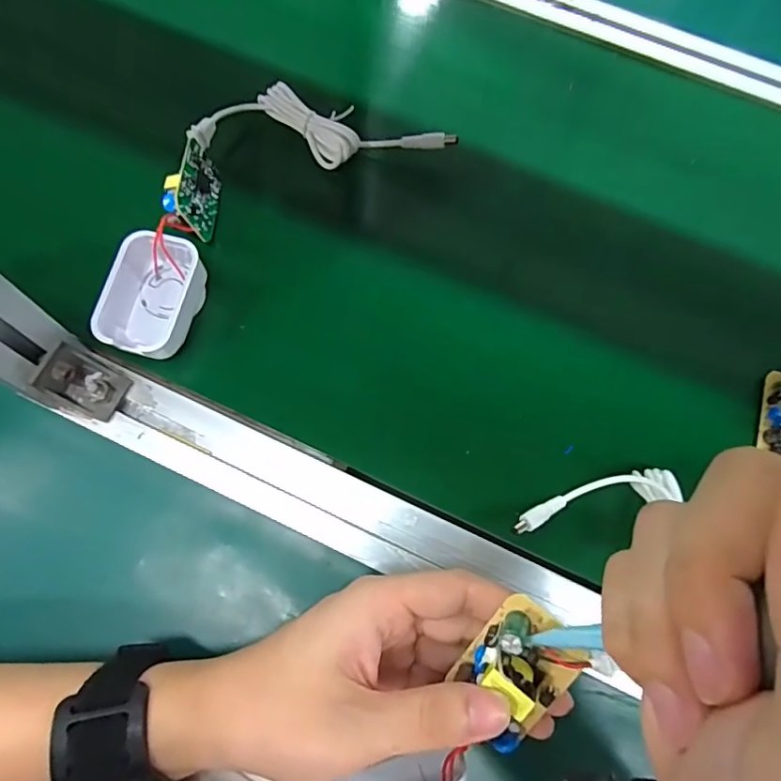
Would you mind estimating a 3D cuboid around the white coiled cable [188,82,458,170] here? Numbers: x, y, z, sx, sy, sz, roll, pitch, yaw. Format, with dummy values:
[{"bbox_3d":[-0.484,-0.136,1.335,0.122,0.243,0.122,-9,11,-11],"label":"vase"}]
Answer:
[{"bbox_3d":[-0.045,-0.185,0.373,0.172,0.022,0.053,-1,70,-3],"label":"white coiled cable"}]

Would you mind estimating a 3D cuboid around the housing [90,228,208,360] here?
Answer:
[{"bbox_3d":[-0.139,-0.053,0.318,0.044,0.037,0.070,13,70,2],"label":"housing"}]

